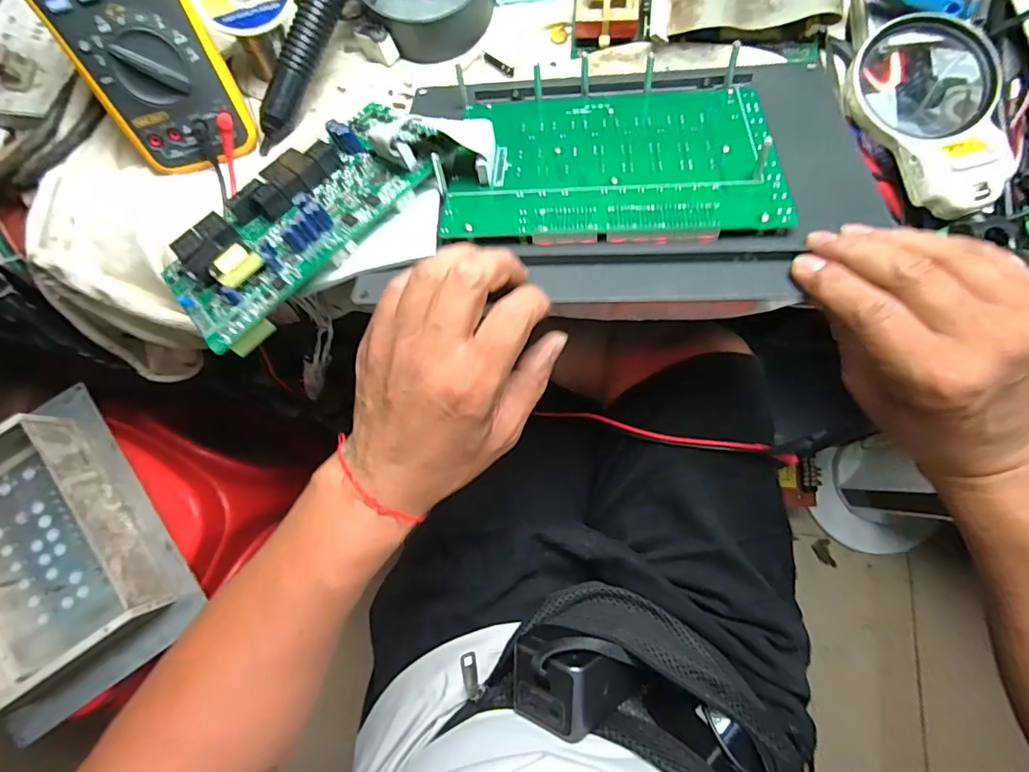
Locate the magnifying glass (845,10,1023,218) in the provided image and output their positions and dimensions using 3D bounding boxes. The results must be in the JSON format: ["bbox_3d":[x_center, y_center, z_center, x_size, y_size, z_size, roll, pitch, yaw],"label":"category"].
[{"bbox_3d":[0.293,-0.189,0.343,0.087,0.024,0.142,-14,81,-2],"label":"magnifying glass"}]

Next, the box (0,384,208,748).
[{"bbox_3d":[-0.492,0.176,0.513,0.201,0.095,0.302,-32,82,-5],"label":"box"}]

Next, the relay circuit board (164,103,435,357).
[{"bbox_3d":[-0.135,-0.114,0.319,0.105,0.026,0.187,37,75,26],"label":"relay circuit board"}]

